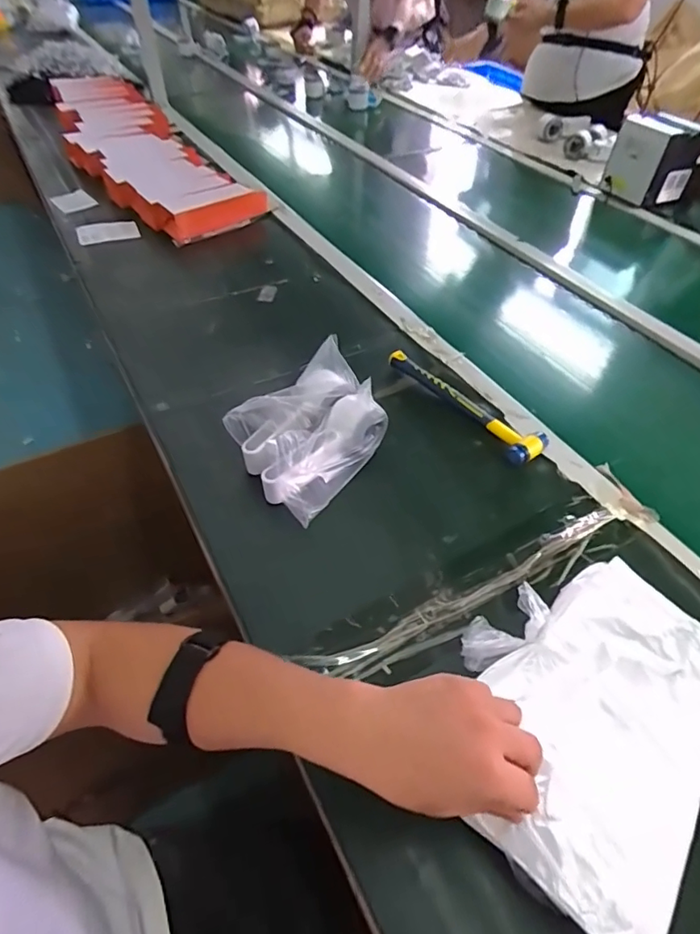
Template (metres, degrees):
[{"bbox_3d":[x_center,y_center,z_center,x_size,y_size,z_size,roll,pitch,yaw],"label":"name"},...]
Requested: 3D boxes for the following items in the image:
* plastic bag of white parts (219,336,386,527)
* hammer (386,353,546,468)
[{"bbox_3d":[-0.047,-0.045,0.608,0.128,0.084,0.182,28,53,22],"label":"plastic bag of white parts"},{"bbox_3d":[0.149,-0.086,0.688,0.059,0.025,0.240,-28,54,-24],"label":"hammer"}]

